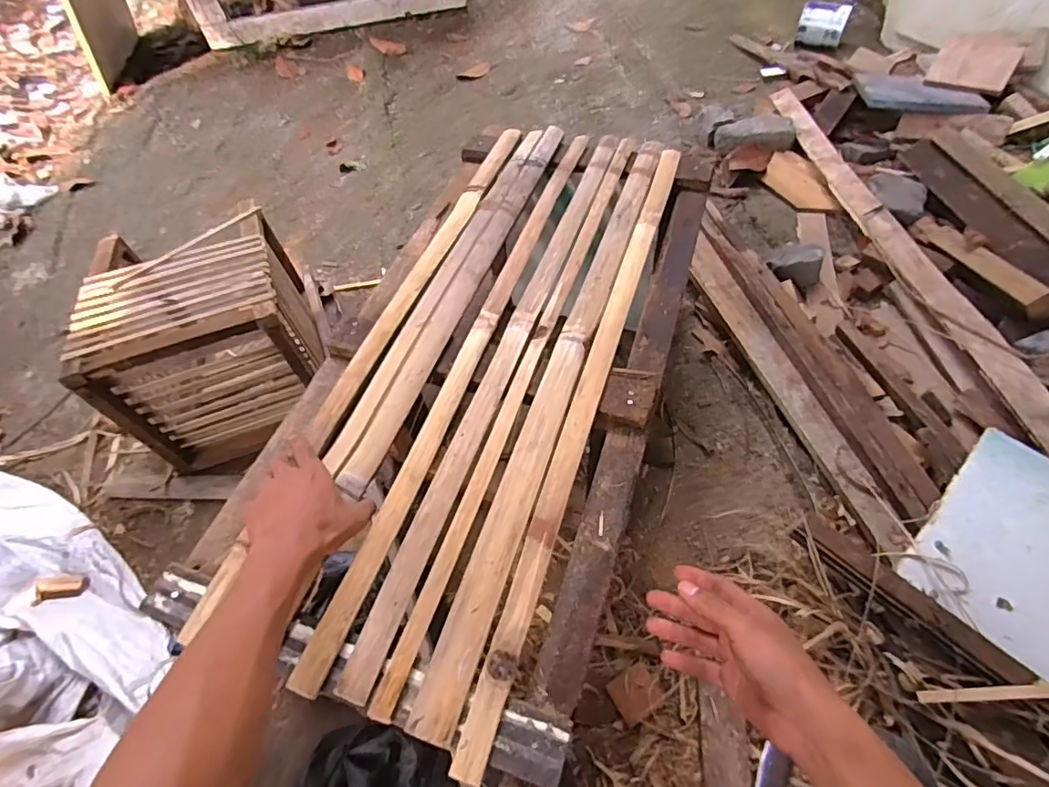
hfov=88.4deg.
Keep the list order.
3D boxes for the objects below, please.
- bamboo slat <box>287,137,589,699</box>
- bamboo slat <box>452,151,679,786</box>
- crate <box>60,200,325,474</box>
[{"bbox_3d":[-0.054,-0.068,0.658,0.036,0.018,0.800,15,59,14],"label":"bamboo slat"},{"bbox_3d":[0.085,-0.023,0.609,0.036,0.012,0.788,14,59,14],"label":"bamboo slat"},{"bbox_3d":[-0.574,-0.120,1.003,0.321,0.281,0.371,-18,57,-7],"label":"crate"}]

